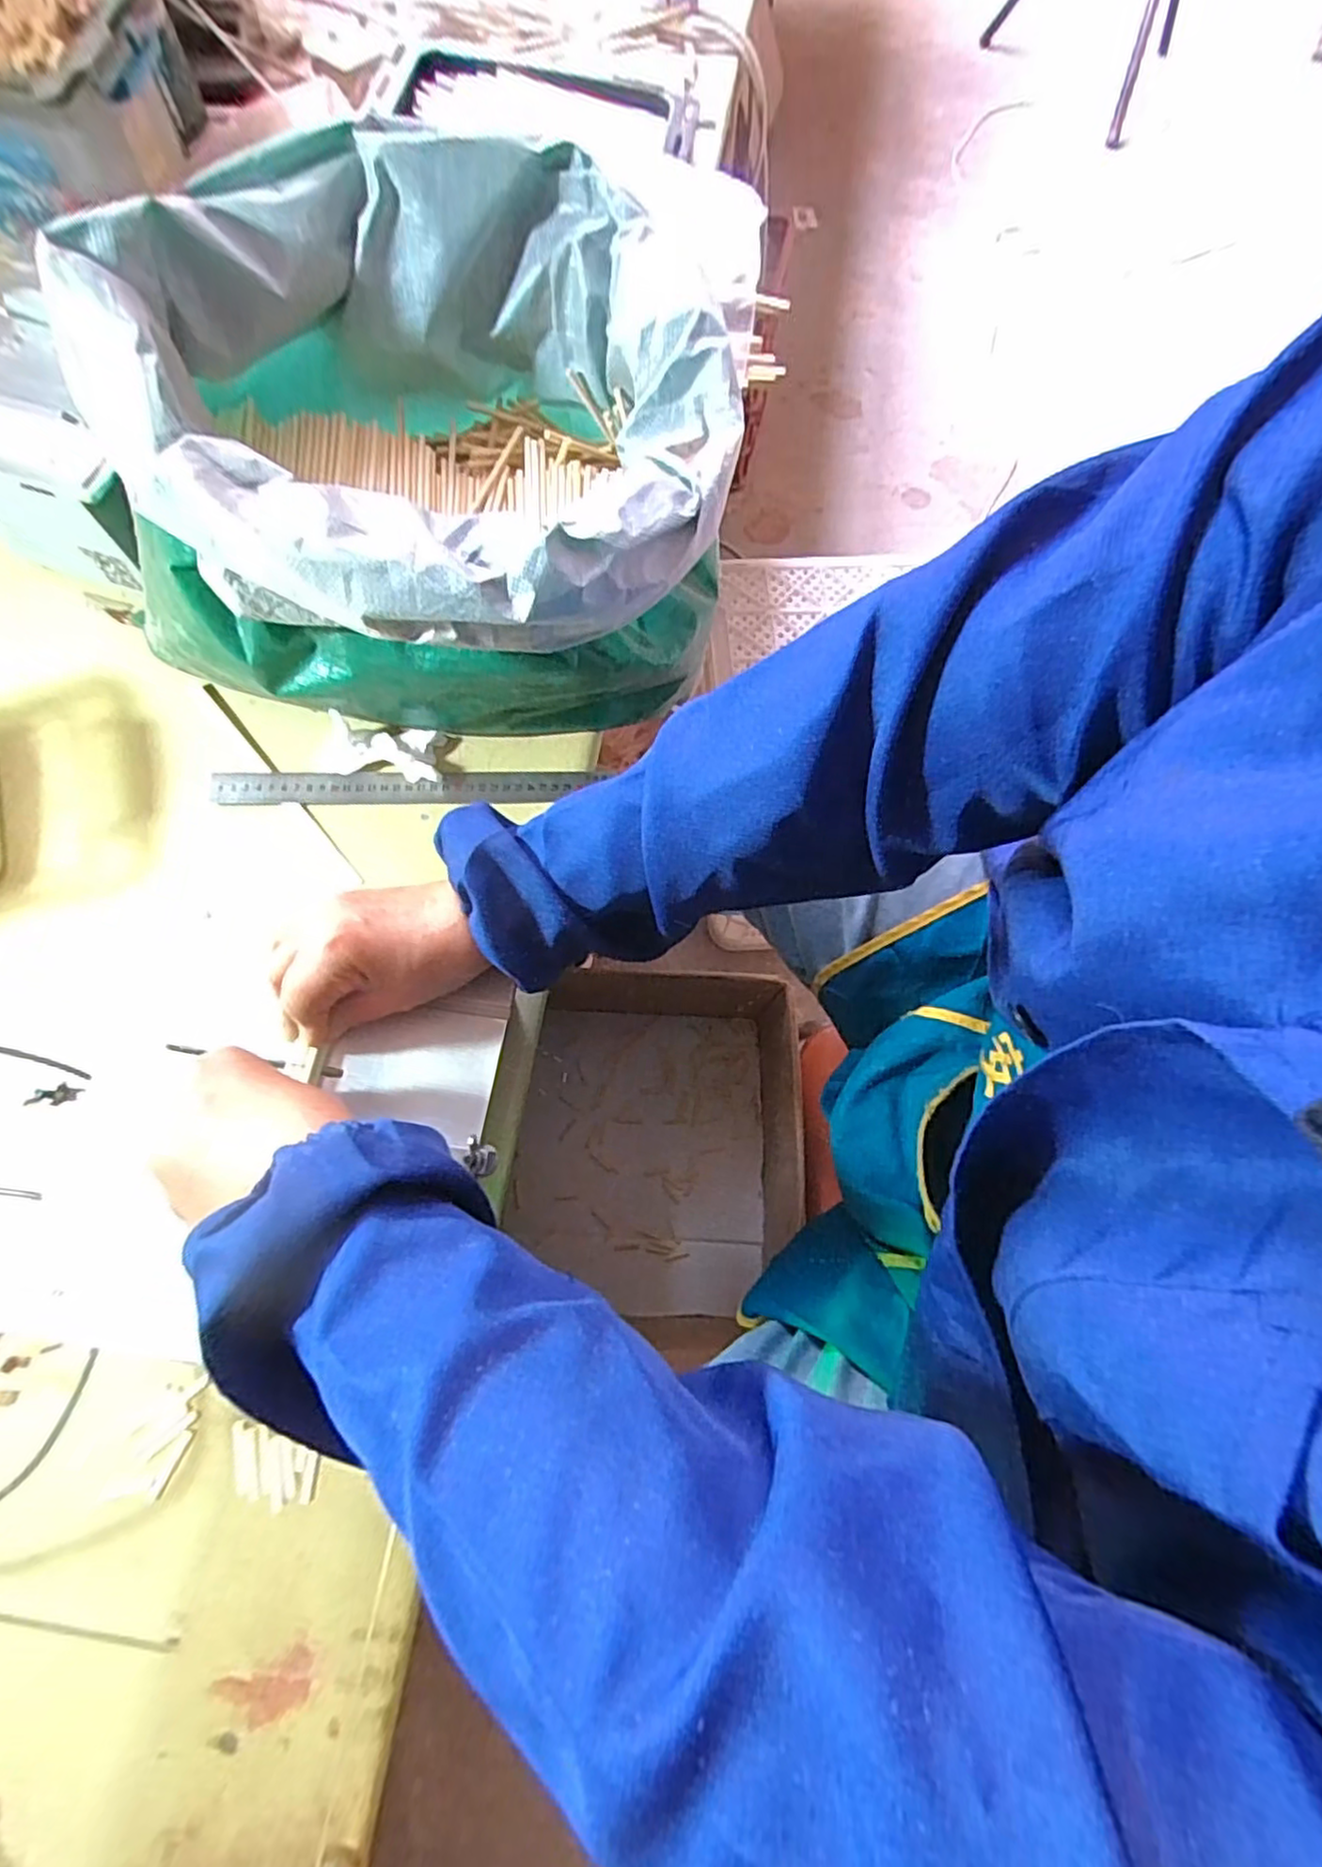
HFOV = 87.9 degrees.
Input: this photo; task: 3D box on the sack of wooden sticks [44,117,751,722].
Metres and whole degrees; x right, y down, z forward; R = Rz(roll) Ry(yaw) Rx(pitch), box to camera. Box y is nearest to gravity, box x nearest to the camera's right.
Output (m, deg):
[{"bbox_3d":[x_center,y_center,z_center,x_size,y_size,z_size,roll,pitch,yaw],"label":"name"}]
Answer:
[{"bbox_3d":[-0.150,-0.314,0.500,0.378,0.254,0.302,5,72,0],"label":"sack of wooden sticks"}]

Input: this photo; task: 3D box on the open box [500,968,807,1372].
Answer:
[{"bbox_3d":[-0.013,0.231,0.760,0.328,0.172,0.408,7,72,0],"label":"open box"}]

